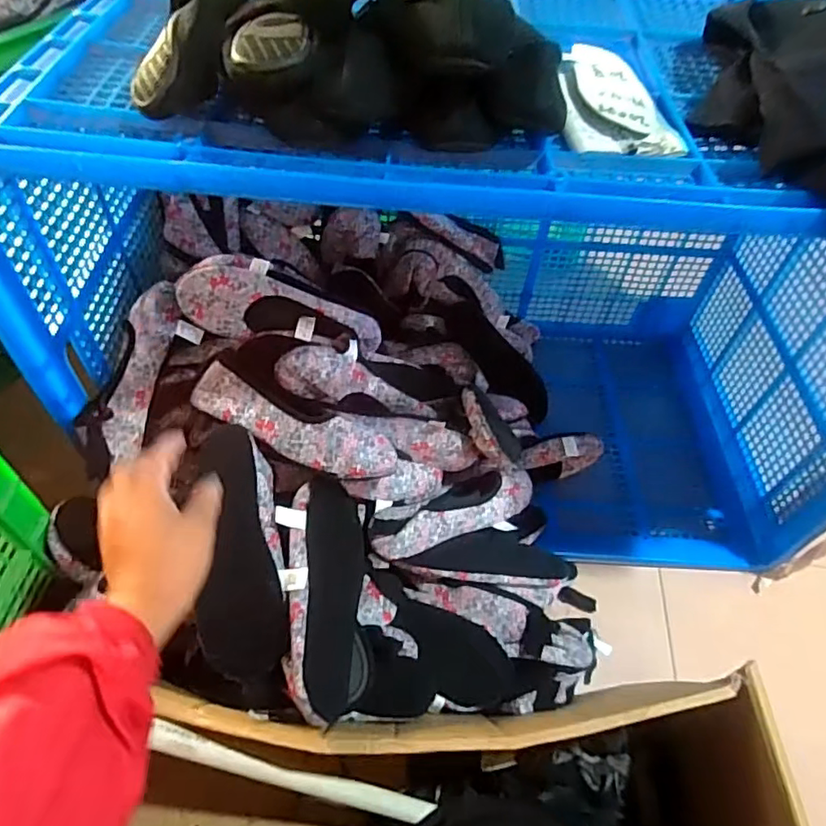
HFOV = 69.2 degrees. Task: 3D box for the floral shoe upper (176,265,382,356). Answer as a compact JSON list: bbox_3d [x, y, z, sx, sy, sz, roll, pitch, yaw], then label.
[{"bbox_3d":[-0.159,-0.123,0.754,0.257,0.088,0.045,9,50,-22],"label":"floral shoe upper"}]

